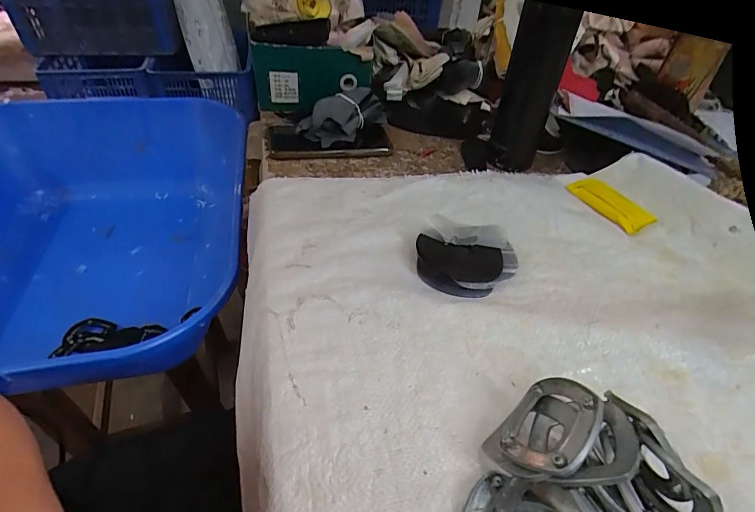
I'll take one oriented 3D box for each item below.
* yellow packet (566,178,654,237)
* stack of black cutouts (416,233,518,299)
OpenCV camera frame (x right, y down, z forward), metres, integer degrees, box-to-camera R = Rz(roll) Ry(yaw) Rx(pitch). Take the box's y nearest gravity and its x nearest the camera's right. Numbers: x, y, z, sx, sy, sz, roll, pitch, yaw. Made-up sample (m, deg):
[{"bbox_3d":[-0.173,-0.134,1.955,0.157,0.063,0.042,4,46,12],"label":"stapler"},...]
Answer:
[{"bbox_3d":[0.282,-0.065,0.507,0.046,0.010,0.101,-14,46,-20],"label":"yellow packet"},{"bbox_3d":[0.086,0.011,0.402,0.096,0.016,0.058,8,42,2],"label":"stack of black cutouts"}]

